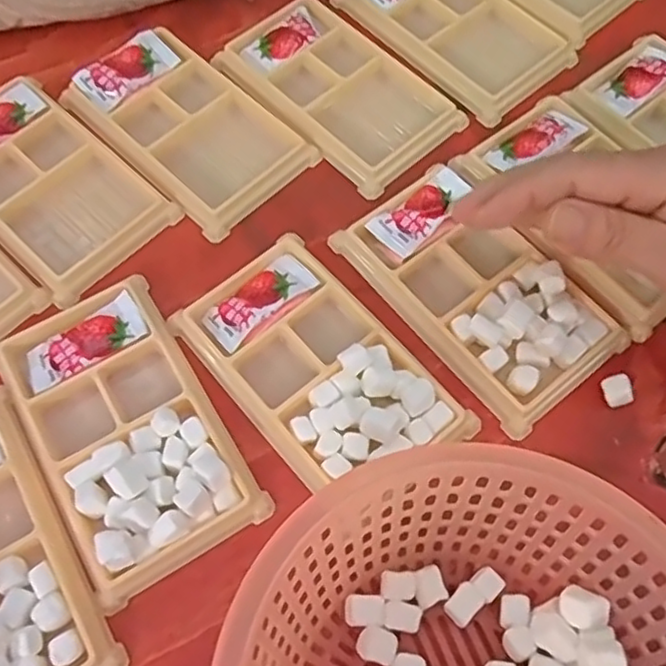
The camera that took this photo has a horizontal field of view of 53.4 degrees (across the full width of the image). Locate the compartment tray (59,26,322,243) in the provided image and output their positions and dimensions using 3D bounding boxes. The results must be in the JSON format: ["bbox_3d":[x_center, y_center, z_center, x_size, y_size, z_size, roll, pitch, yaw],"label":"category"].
[{"bbox_3d":[-0.081,-0.118,0.372,0.130,0.014,0.076,41,72,16],"label":"compartment tray"}]

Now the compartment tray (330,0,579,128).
[{"bbox_3d":[0.075,-0.190,0.415,0.077,0.020,0.132,-40,72,-17],"label":"compartment tray"}]

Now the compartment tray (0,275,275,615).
[{"bbox_3d":[-0.094,0.040,0.293,0.076,0.016,0.131,-29,71,-13],"label":"compartment tray"}]

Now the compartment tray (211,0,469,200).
[{"bbox_3d":[0.003,-0.143,0.390,0.078,0.013,0.131,-41,72,-17],"label":"compartment tray"}]

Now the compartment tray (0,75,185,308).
[{"bbox_3d":[-0.154,-0.081,0.356,0.127,0.016,0.078,41,71,16],"label":"compartment tray"}]

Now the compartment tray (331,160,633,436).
[{"bbox_3d":[0.072,-0.026,0.326,0.075,0.017,0.133,-36,71,-15],"label":"compartment tray"}]

